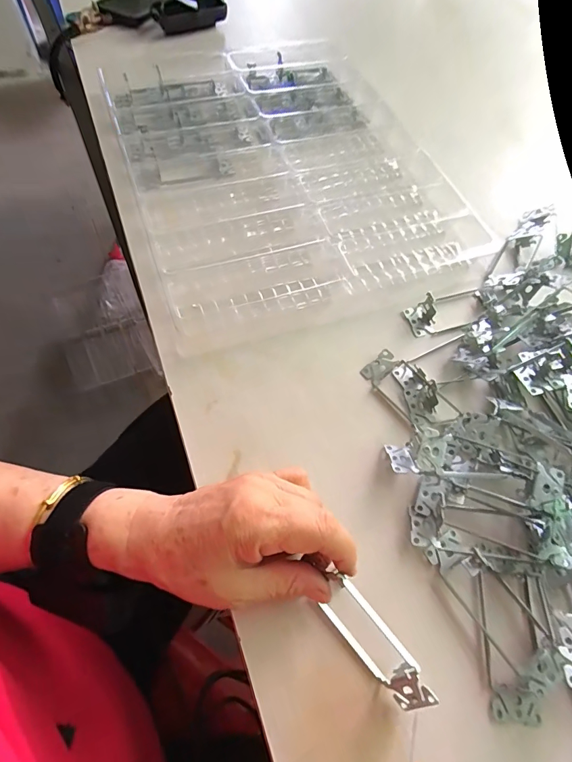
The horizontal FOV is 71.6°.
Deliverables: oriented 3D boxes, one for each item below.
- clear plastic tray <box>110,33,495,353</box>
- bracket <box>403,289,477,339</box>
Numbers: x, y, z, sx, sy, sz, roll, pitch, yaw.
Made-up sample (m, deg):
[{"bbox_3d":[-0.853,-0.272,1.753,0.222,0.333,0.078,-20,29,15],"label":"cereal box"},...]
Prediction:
[{"bbox_3d":[-0.010,-0.265,0.469,0.357,0.034,0.448,-17,66,-11],"label":"clear plastic tray"},{"bbox_3d":[0.163,-0.071,0.392,0.086,0.020,0.039,-17,66,-11],"label":"bracket"}]

